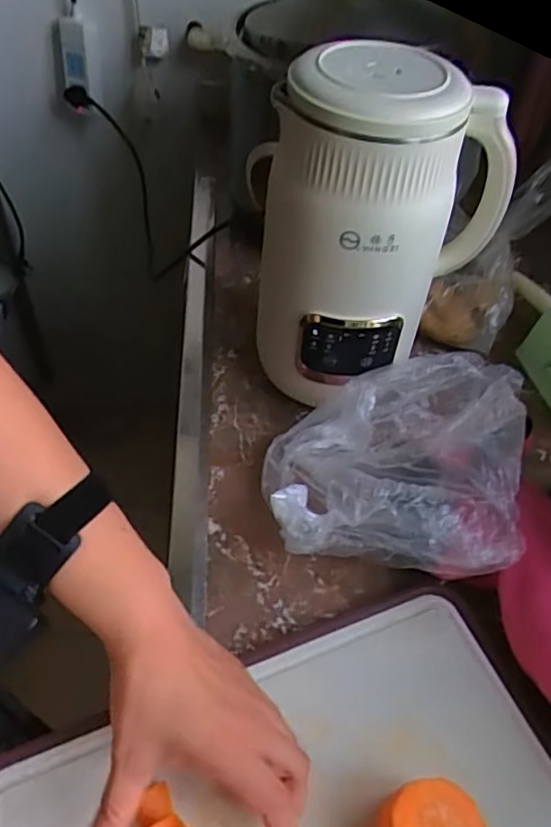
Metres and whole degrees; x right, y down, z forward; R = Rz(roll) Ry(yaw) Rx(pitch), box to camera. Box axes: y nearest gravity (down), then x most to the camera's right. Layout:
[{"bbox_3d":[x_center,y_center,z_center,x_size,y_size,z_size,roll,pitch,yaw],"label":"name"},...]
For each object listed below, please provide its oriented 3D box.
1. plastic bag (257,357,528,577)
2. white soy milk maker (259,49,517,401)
[{"bbox_3d":[0.097,0.035,0.522,0.194,0.107,0.208,11,50,4],"label":"plastic bag"},{"bbox_3d":[0.081,-0.141,0.514,0.163,0.253,0.147,22,51,13],"label":"white soy milk maker"}]

